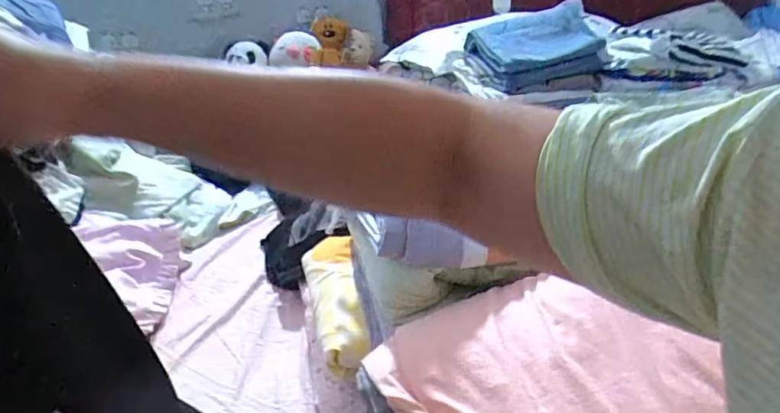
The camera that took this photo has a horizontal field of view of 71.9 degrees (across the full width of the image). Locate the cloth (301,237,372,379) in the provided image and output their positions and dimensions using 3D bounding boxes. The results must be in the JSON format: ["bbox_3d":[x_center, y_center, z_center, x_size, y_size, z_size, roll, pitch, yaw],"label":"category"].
[{"bbox_3d":[-0.074,0.131,0.754,0.073,0.051,0.238,-9,32,-11],"label":"cloth"}]

